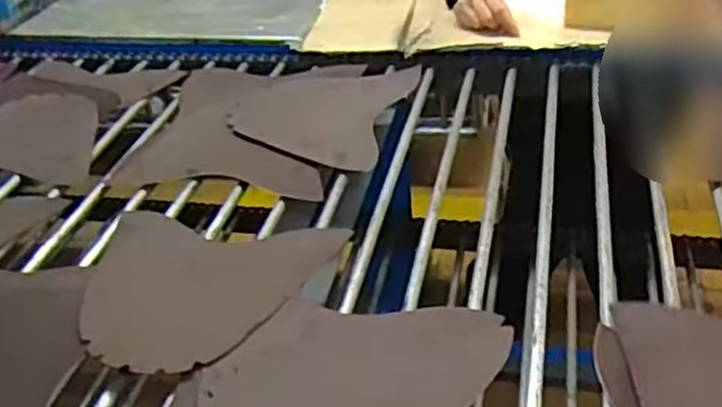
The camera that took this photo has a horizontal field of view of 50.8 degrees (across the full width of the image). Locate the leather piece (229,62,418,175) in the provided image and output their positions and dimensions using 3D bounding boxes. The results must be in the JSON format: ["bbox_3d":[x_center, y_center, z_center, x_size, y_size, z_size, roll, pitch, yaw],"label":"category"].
[{"bbox_3d":[-0.058,-0.127,1.003,0.214,0.011,0.239,7,38,17],"label":"leather piece"}]

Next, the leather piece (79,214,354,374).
[{"bbox_3d":[-0.164,0.080,0.732,0.240,0.018,0.218,4,37,13],"label":"leather piece"}]

